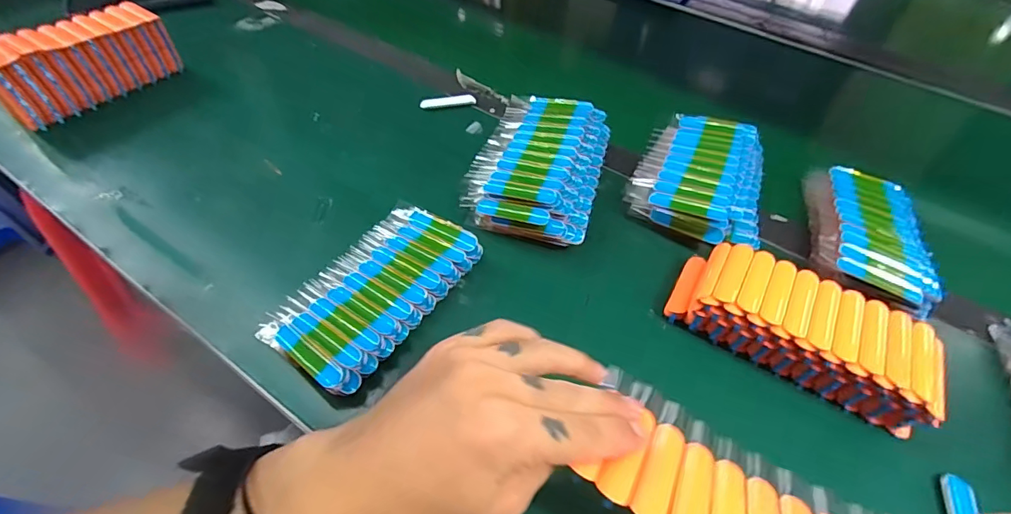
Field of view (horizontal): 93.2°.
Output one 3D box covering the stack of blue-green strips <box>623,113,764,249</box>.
[{"bbox_3d":[0.181,-0.074,0.443,0.113,0.044,0.160,22,51,13],"label":"stack of blue-green strips"}]

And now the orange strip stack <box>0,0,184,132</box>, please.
[{"bbox_3d":[-0.415,-0.190,0.469,0.070,0.060,0.152,29,53,18],"label":"orange strip stack"}]

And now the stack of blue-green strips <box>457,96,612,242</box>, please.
[{"bbox_3d":[0.032,-0.085,0.438,0.108,0.049,0.163,16,50,8],"label":"stack of blue-green strips"}]

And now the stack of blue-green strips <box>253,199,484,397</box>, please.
[{"bbox_3d":[-0.095,0.020,0.354,0.089,0.021,0.152,29,53,18],"label":"stack of blue-green strips"}]

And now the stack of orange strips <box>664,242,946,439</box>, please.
[{"bbox_3d":[0.205,0.052,0.338,0.162,0.053,0.065,28,53,17],"label":"stack of orange strips"}]

